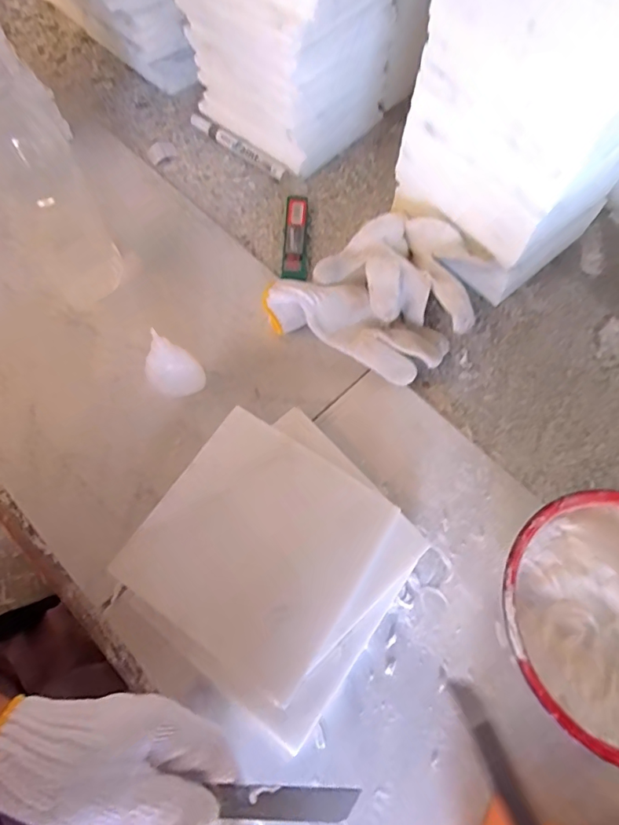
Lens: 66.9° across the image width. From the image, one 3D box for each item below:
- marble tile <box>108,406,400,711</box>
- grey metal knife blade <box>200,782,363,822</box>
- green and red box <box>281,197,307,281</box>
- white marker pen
[{"bbox_3d":[-0.037,0.095,0.344,0.150,0.009,0.152,33,74,9],"label":"marble tile"},{"bbox_3d":[-0.013,0.229,0.275,0.081,0.004,0.017,5,66,-3],"label":"grey metal knife blade"},{"bbox_3d":[-0.016,-0.182,0.494,0.024,0.011,0.114,1,66,-2],"label":"green and red box"},{"bbox_3d":[-0.085,-0.306,0.542,0.141,0.015,0.012,38,70,13],"label":"white marker pen"}]

